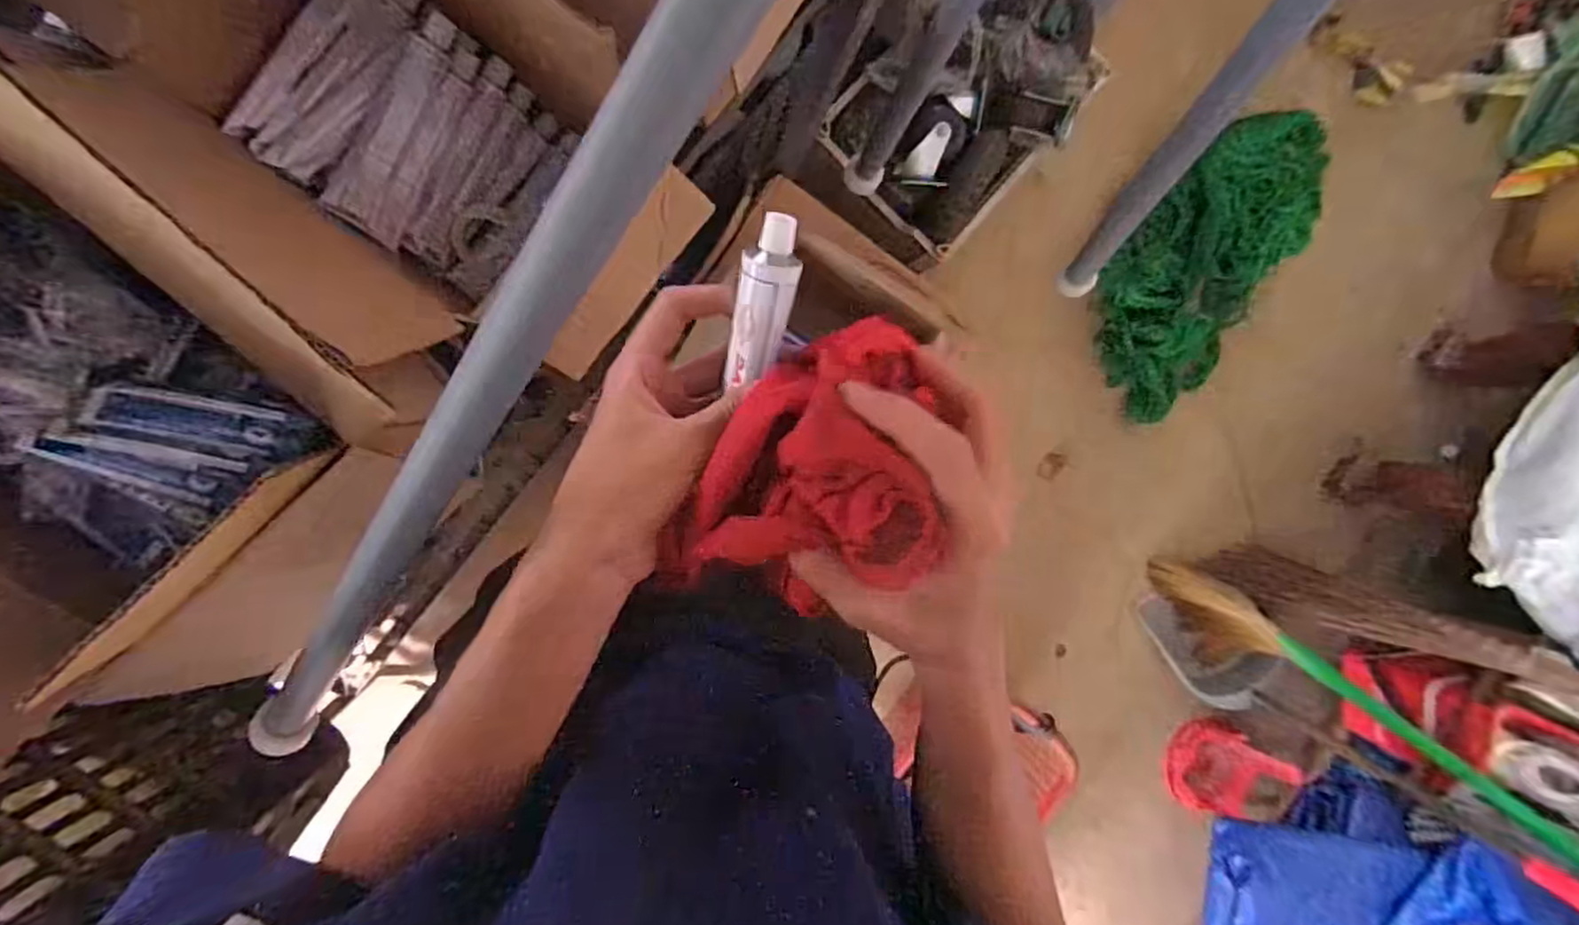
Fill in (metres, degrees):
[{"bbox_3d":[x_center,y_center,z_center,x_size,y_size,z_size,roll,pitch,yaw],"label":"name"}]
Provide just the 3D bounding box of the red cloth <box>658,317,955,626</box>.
[{"bbox_3d":[0.016,0.009,0.274,0.089,0.045,0.123,29,89,-9],"label":"red cloth"}]

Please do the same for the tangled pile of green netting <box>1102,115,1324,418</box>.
[{"bbox_3d":[0.839,-0.398,1.403,0.394,0.184,0.547,42,87,-9],"label":"tangled pile of green netting"}]

